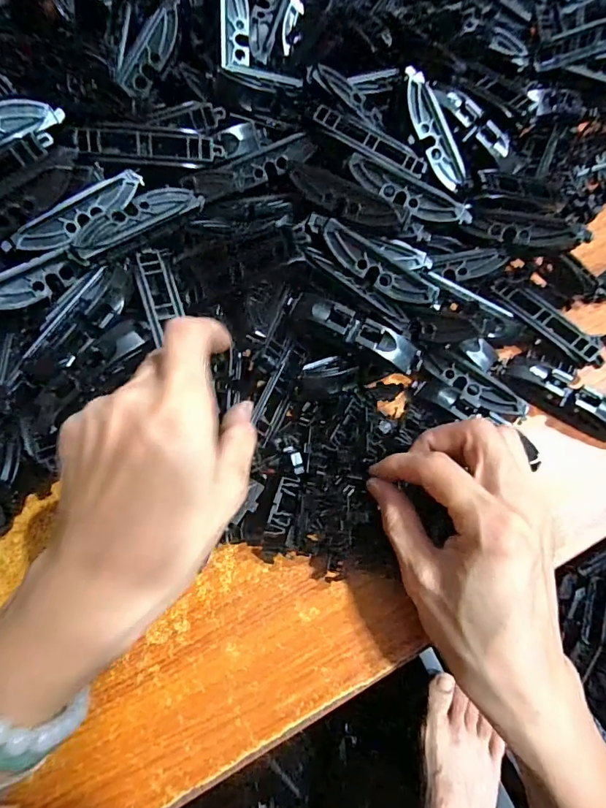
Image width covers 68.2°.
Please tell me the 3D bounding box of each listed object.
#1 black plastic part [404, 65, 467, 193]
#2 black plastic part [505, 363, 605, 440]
[{"bbox_3d":[0.079,-0.167,0.273,0.017,0.006,0.072,-30,102,-10],"label":"black plastic part"},{"bbox_3d":[0.157,-0.002,0.263,0.075,0.018,0.017,32,71,15],"label":"black plastic part"}]

